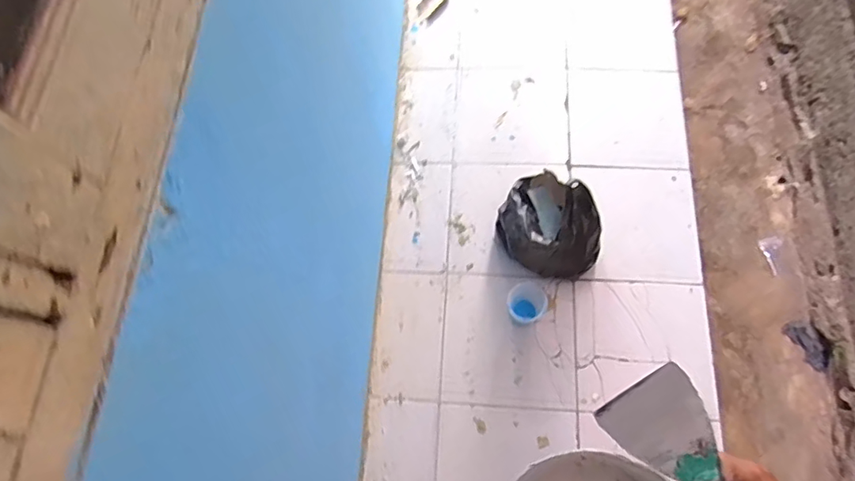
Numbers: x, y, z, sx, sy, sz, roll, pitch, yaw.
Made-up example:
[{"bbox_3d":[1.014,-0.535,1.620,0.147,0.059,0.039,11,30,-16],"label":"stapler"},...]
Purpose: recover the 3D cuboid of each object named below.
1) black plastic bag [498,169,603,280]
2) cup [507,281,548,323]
[{"bbox_3d":[0.300,-0.029,1.234,0.251,0.209,0.204,30,75,14],"label":"black plastic bag"},{"bbox_3d":[0.243,0.144,1.234,0.095,0.074,0.093,6,71,6],"label":"cup"}]

